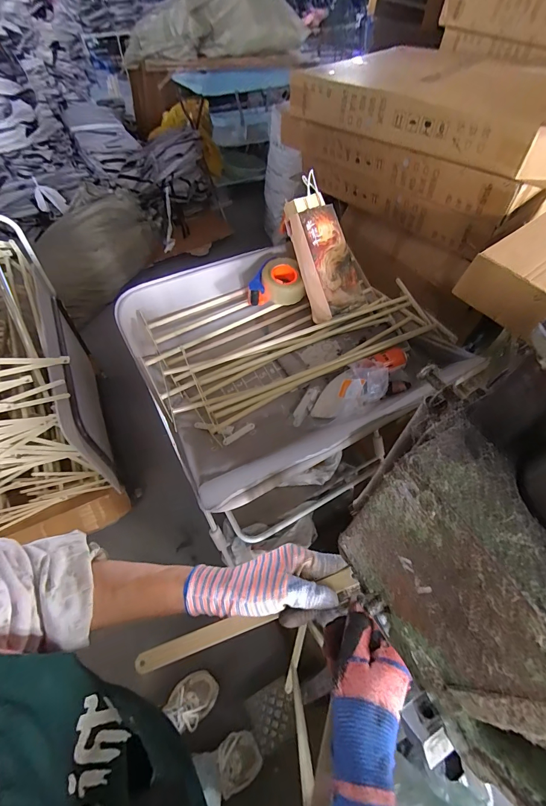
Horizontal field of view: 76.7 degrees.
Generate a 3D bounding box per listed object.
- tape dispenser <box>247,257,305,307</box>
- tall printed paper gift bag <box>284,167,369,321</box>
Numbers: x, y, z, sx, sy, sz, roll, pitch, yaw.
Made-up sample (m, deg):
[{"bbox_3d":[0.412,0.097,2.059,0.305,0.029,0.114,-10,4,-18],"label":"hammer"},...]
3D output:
[{"bbox_3d":[0.007,-0.350,0.999,0.159,0.076,0.120,-2,53,-4],"label":"tape dispenser"},{"bbox_3d":[0.134,-0.411,0.933,0.148,0.349,0.077,-28,17,-21],"label":"tall printed paper gift bag"}]

